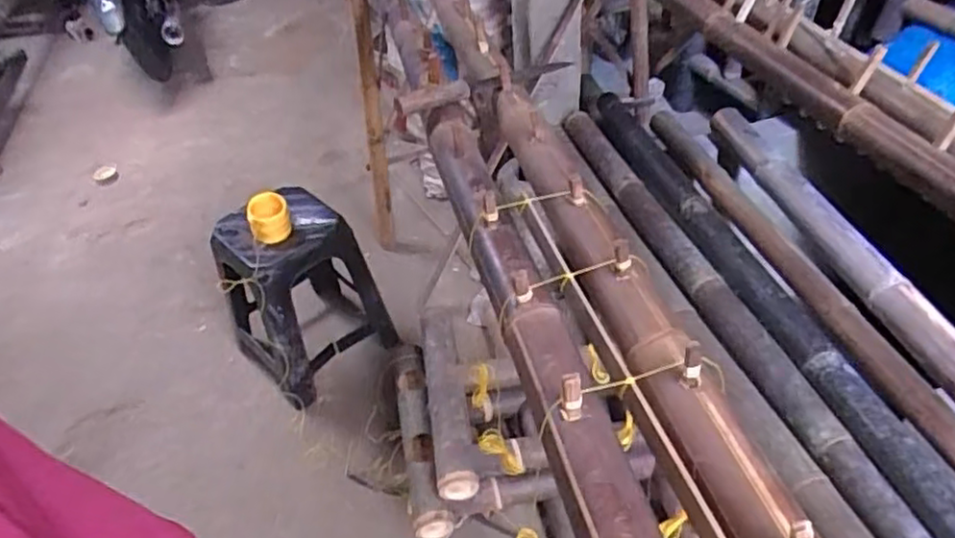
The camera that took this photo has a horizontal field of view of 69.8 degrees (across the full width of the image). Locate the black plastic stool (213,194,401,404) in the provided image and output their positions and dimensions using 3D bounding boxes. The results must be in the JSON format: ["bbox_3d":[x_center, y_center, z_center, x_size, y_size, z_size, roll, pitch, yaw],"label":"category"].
[{"bbox_3d":[-0.489,0.036,1.850,0.356,0.529,0.412,-33,49,-27],"label":"black plastic stool"}]

